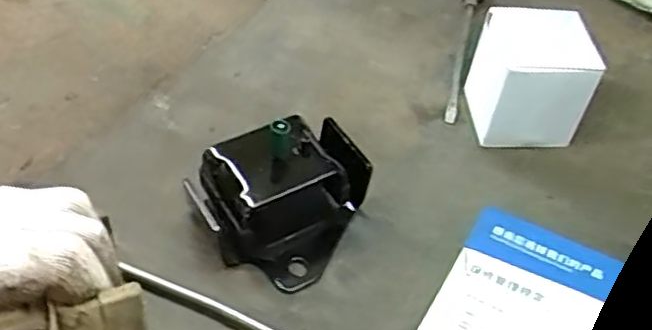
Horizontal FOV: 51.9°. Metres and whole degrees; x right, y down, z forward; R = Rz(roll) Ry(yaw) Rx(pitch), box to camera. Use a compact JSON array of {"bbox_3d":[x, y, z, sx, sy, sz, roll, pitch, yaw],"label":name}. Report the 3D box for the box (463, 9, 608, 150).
[{"bbox_3d":[0.148,-0.063,0.496,0.080,0.082,0.073,5,46,1],"label":"box"}]

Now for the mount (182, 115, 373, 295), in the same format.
[{"bbox_3d":[-0.024,0.021,0.416,0.105,0.063,0.083,-15,49,-17],"label":"mount"}]

